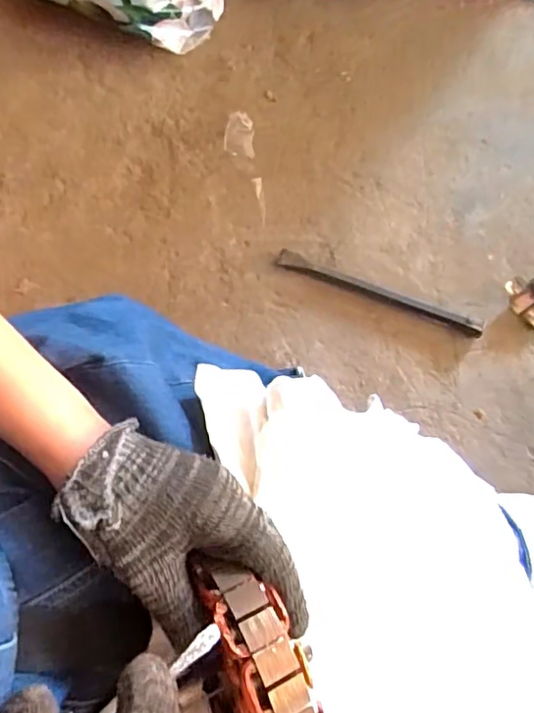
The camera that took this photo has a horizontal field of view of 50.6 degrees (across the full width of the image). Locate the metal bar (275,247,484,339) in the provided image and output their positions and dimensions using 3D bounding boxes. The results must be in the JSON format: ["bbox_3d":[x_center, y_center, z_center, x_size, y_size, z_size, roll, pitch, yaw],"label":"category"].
[{"bbox_3d":[0.141,-0.083,0.718,0.269,0.016,0.023,21,82,6],"label":"metal bar"}]

